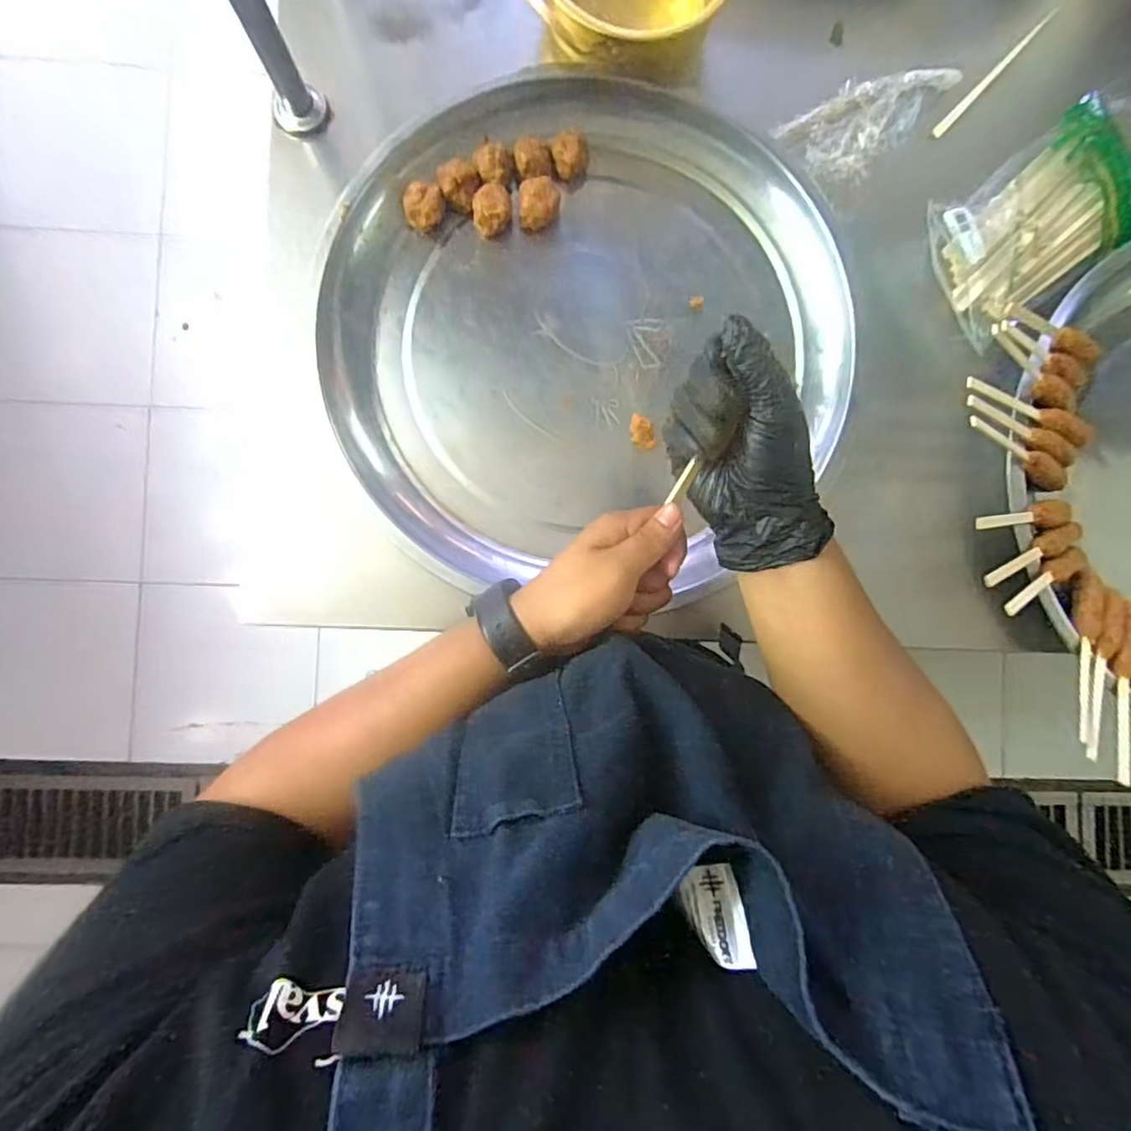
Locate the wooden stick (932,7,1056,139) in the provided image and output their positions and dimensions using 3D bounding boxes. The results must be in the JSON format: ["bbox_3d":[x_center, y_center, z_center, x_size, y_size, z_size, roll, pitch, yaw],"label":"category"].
[{"bbox_3d":[0.420,-0.482,0.587,0.010,0.011,0.175,44,86,0],"label":"wooden stick"}]

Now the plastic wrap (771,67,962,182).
[{"bbox_3d":[0.293,-0.431,0.579,0.170,0.013,0.076,-34,89,-4],"label":"plastic wrap"}]

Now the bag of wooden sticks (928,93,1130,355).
[{"bbox_3d":[0.459,-0.333,0.567,0.274,0.038,0.135,-36,89,-4],"label":"bag of wooden sticks"}]

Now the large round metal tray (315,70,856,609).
[{"bbox_3d":[0.022,-0.203,0.548,0.459,0.040,0.453,3,87,-2],"label":"large round metal tray"}]

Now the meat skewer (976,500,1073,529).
[{"bbox_3d":[0.407,-0.043,0.529,0.115,0.020,0.024,-7,87,-15],"label":"meat skewer"}]

